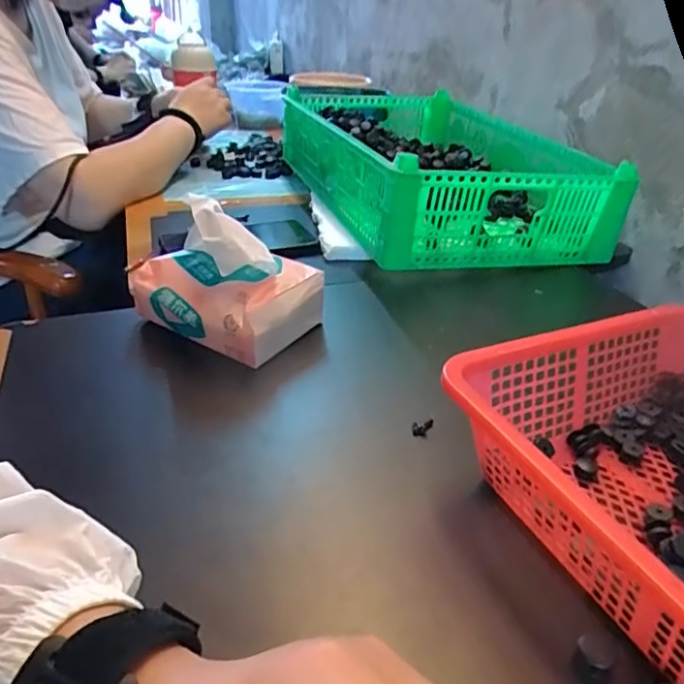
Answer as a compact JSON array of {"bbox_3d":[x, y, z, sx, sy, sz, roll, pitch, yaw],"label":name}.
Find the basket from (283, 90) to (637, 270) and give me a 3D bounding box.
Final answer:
[{"bbox_3d":[0.118,-0.245,0.773,0.302,0.104,0.465,-8,33,-16],"label":"basket"}]

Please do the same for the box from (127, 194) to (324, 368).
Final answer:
[{"bbox_3d":[-0.099,-0.054,0.469,0.141,0.107,0.091,19,35,24],"label":"box"}]

